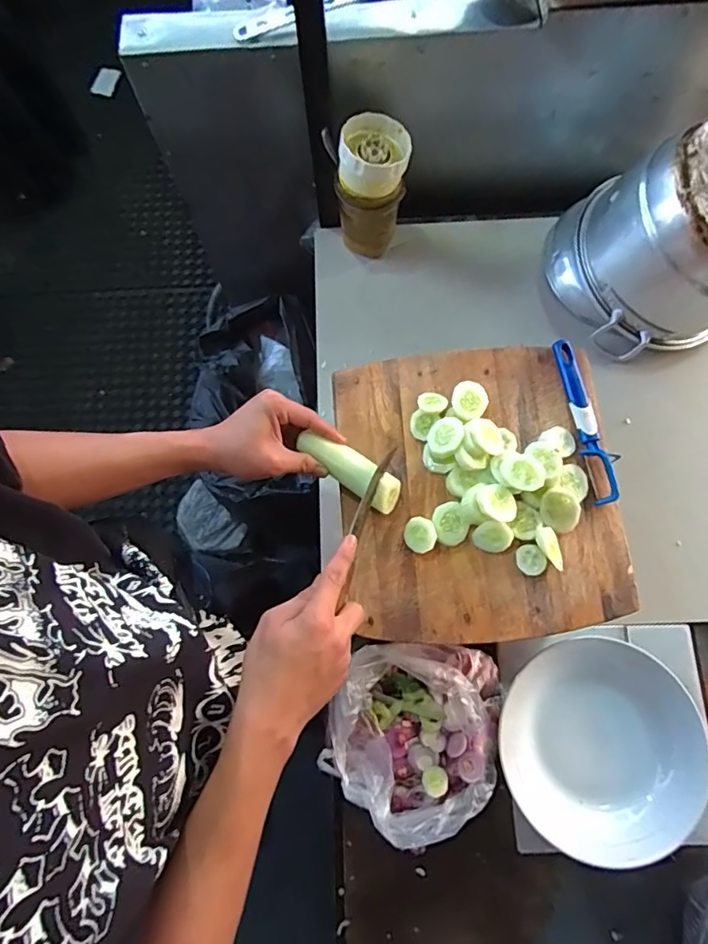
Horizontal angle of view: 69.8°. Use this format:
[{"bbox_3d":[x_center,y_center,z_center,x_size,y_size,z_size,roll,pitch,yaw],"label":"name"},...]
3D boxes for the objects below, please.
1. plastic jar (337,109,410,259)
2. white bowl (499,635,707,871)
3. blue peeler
[{"bbox_3d":[0.025,-0.373,0.699,0.086,0.186,0.079,0,75,2],"label":"plastic jar"},{"bbox_3d":[0.274,0.303,0.567,0.189,0.052,0.219,18,77,6],"label":"white bowl"},{"bbox_3d":[0.242,-0.055,0.529,0.030,0.015,0.178,-13,75,-1],"label":"blue peeler"}]

